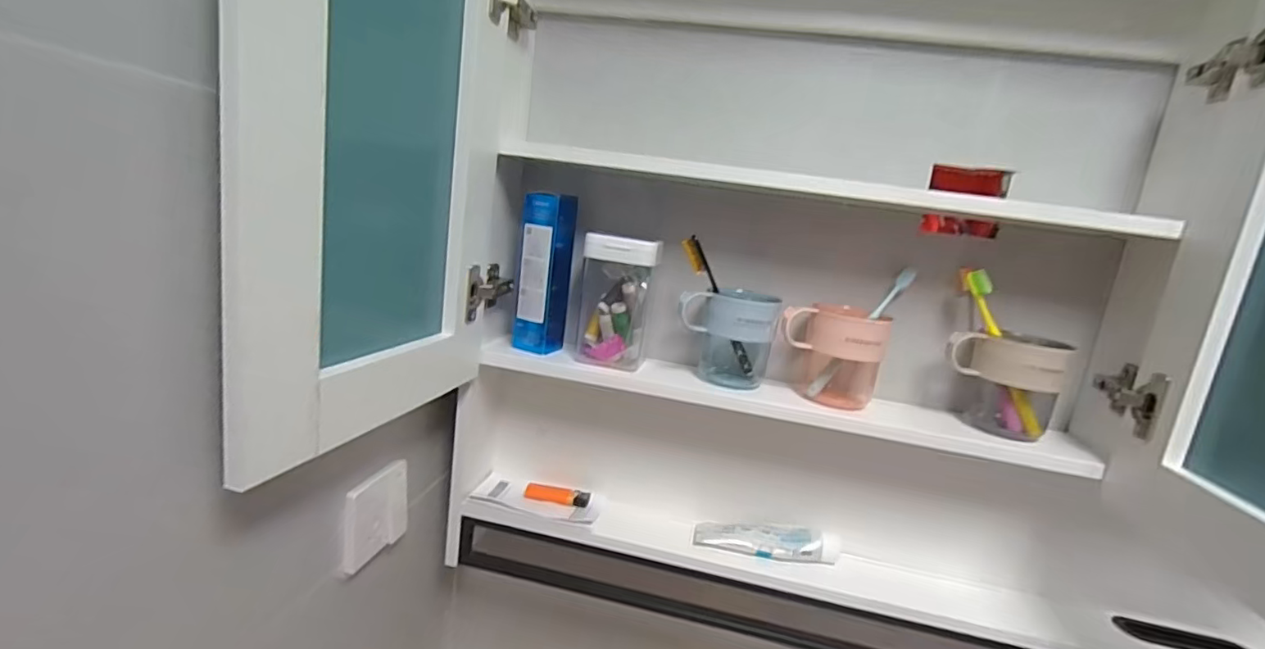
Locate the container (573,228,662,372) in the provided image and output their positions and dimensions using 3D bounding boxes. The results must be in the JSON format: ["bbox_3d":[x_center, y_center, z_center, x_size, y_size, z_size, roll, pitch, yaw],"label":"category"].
[{"bbox_3d":[-0.018,-0.026,0.634,0.082,0.150,0.056,7,11,-3],"label":"container"}]

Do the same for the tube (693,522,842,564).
[{"bbox_3d":[0.161,0.255,0.651,0.168,0.032,0.038,8,11,1],"label":"tube"}]

